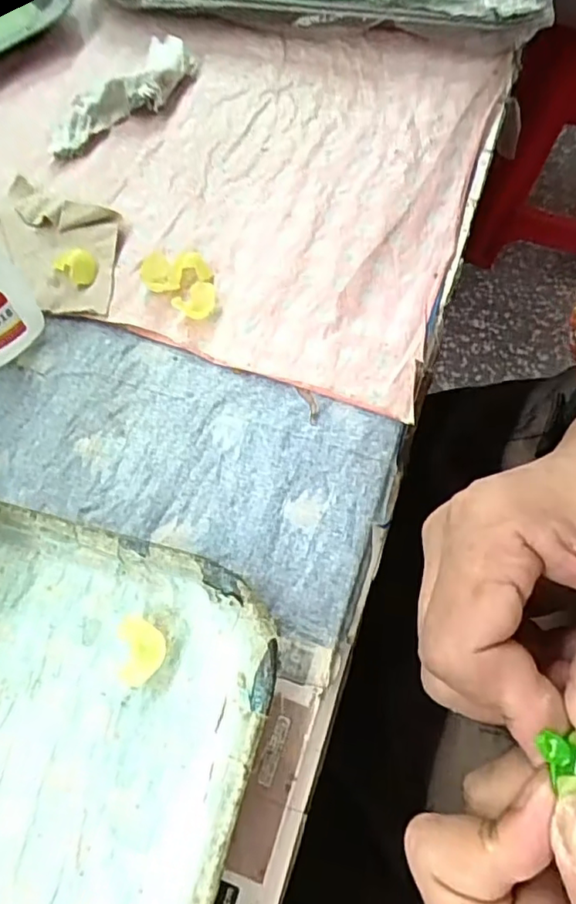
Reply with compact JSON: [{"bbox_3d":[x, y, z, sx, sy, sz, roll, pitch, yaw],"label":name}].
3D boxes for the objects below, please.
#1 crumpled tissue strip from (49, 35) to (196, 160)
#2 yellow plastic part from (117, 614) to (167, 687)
[{"bbox_3d":[-0.100,-0.216,0.353,0.039,0.019,0.107,29,70,12],"label":"crumpled tissue strip"},{"bbox_3d":[-0.056,0.076,0.223,0.017,0.011,0.025,-6,66,-2],"label":"yellow plastic part"}]

